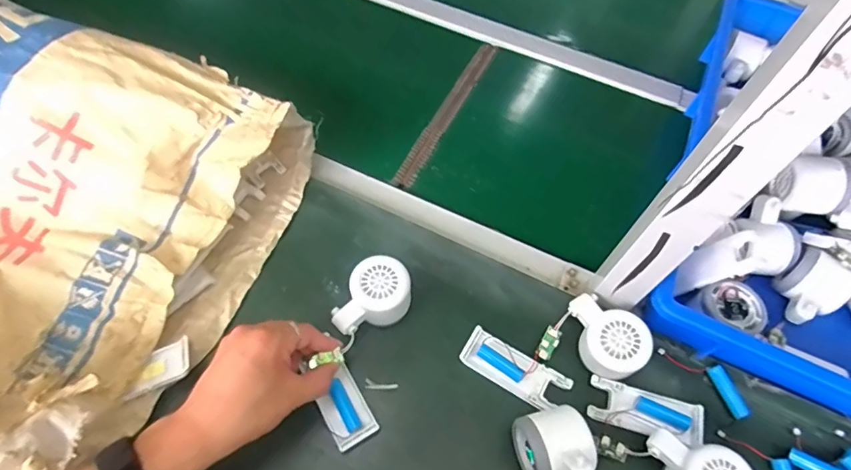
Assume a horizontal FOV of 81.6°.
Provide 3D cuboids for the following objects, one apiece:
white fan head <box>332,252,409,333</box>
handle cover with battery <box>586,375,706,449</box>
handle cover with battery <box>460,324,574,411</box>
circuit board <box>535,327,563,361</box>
[{"bbox_3d":[-0.053,0.065,0.482,0.079,0.051,0.055,-38,68,-22],"label":"white fan head"},{"bbox_3d":[0.205,0.164,0.455,0.103,0.018,0.041,15,59,6],"label":"handle cover with battery"},{"bbox_3d":[0.085,0.127,0.468,0.101,0.019,0.040,28,62,14],"label":"handle cover with battery"},{"bbox_3d":[0.120,0.106,0.478,0.017,0.005,0.031,34,74,-2],"label":"circuit board"}]

